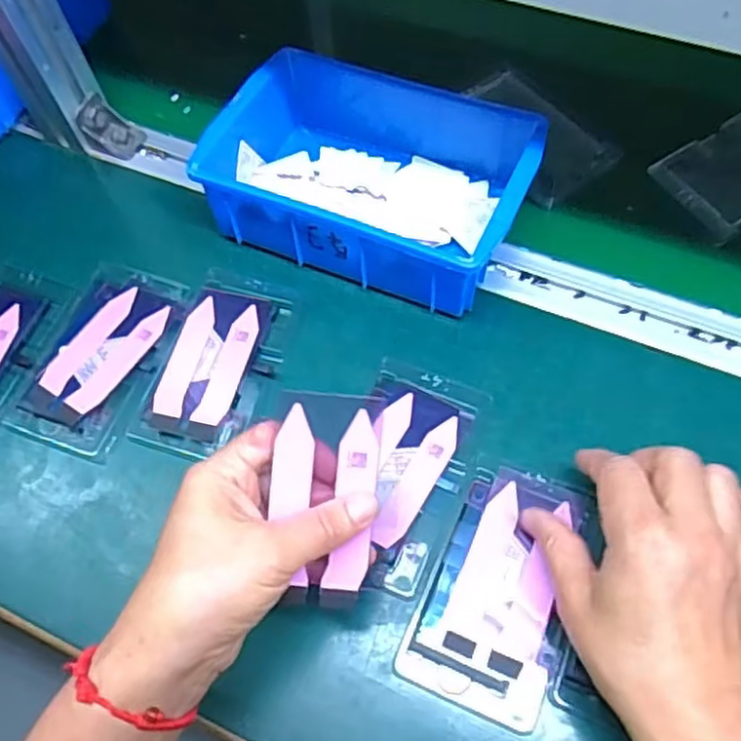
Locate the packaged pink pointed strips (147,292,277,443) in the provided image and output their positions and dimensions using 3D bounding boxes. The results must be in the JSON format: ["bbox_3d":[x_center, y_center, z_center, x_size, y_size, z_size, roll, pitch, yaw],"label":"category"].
[{"bbox_3d":[-0.100,-0.006,0.447,0.052,0.006,0.100,13,65,10],"label":"packaged pink pointed strips"}]

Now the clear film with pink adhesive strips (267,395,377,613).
[{"bbox_3d":[-0.021,0.061,0.331,0.047,0.004,0.099,4,94,-3],"label":"clear film with pink adhesive strips"}]

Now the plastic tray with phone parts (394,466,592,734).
[{"bbox_3d":[0.068,0.111,0.371,0.069,0.005,0.124,17,68,18],"label":"plastic tray with phone parts"}]

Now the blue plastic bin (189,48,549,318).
[{"bbox_3d":[0.005,-0.136,0.476,0.200,0.060,0.152,22,66,14],"label":"blue plastic bin"}]

